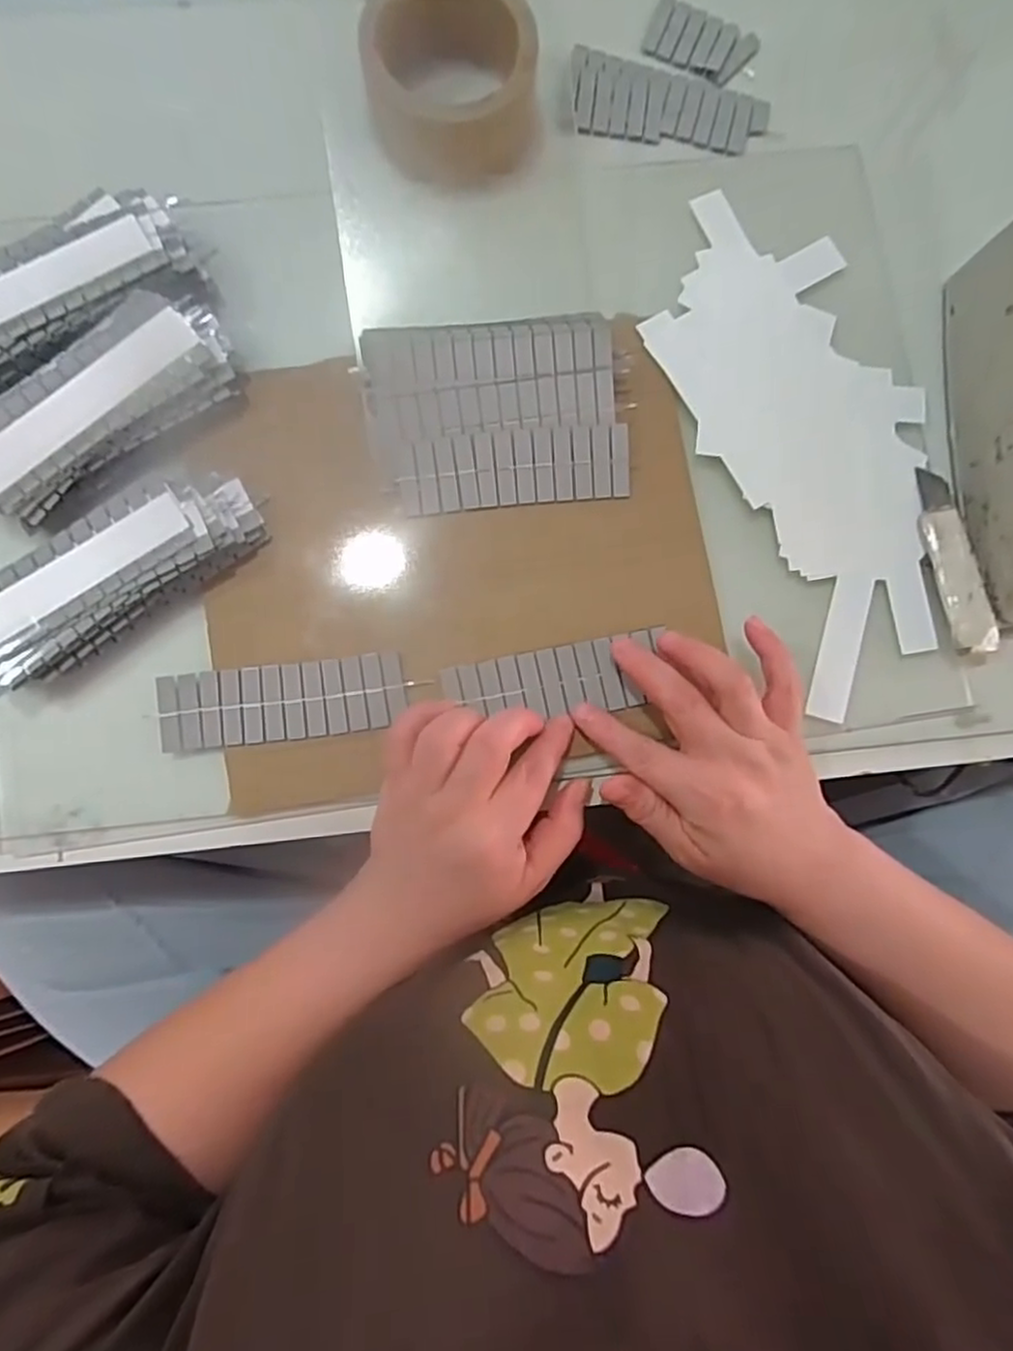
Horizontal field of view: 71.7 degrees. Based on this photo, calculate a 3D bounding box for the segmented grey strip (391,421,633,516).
[{"bbox_3d":[0.005,-0.113,0.382,0.124,0.004,0.039,-6,102,-4],"label":"segmented grey strip"}]

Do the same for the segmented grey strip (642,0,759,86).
[{"bbox_3d":[0.120,-0.391,0.432,0.064,0.004,0.042,22,82,-1],"label":"segmented grey strip"}]

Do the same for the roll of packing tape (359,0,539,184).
[{"bbox_3d":[-0.030,-0.327,0.390,0.092,0.045,0.095,0,83,-4],"label":"roll of packing tape"}]

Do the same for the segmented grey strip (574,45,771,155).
[{"bbox_3d":[0.099,-0.348,0.426,0.117,0.004,0.052,6,83,-3],"label":"segmented grey strip"}]

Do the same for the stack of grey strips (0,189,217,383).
[{"bbox_3d":[-0.240,-0.199,0.373,0.154,0.039,0.059,-31,86,-7],"label":"stack of grey strips"}]

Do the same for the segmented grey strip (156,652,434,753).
[{"bbox_3d":[-0.115,0.014,0.368,0.126,0.004,0.040,-6,84,-4],"label":"segmented grey strip"}]

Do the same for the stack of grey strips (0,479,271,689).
[{"bbox_3d":[-0.205,-0.051,0.358,0.160,0.024,0.054,-34,86,-7],"label":"stack of grey strips"}]

